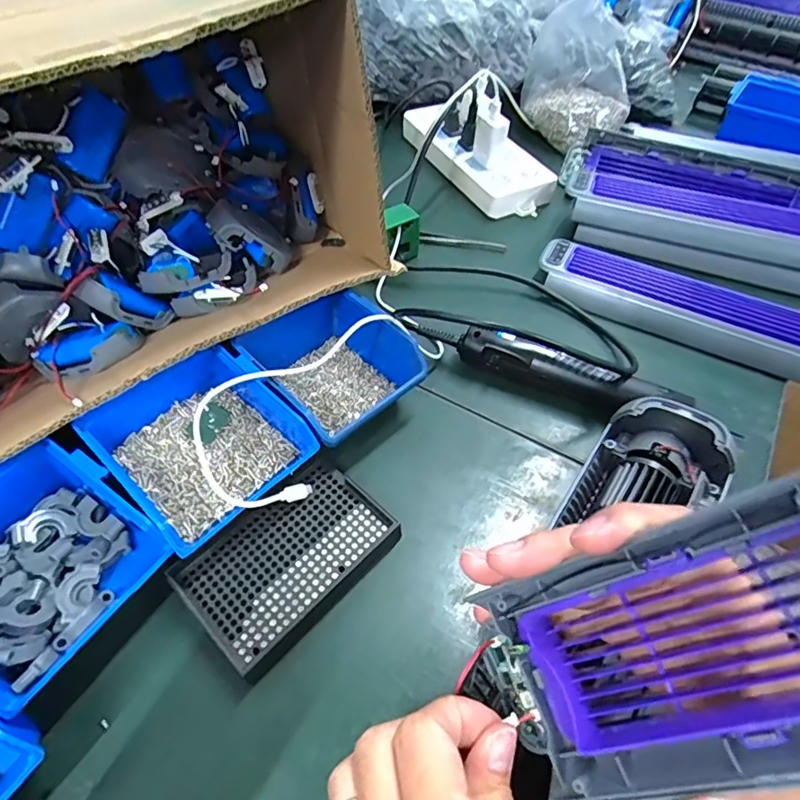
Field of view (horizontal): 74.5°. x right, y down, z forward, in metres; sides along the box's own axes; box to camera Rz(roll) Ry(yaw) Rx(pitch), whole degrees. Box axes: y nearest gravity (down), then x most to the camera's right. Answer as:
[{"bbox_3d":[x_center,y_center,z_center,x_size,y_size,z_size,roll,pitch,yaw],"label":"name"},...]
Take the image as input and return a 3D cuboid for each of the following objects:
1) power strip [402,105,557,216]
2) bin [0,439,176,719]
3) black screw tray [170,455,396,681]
[{"bbox_3d":[0.099,-0.318,0.673,0.093,0.042,0.224,-25,60,-19],"label":"power strip"},{"bbox_3d":[-0.231,0.100,0.334,0.133,0.054,0.120,28,58,19],"label":"bin"},{"bbox_3d":[-0.077,0.106,0.363,0.094,0.016,0.132,39,62,25],"label":"black screw tray"}]

